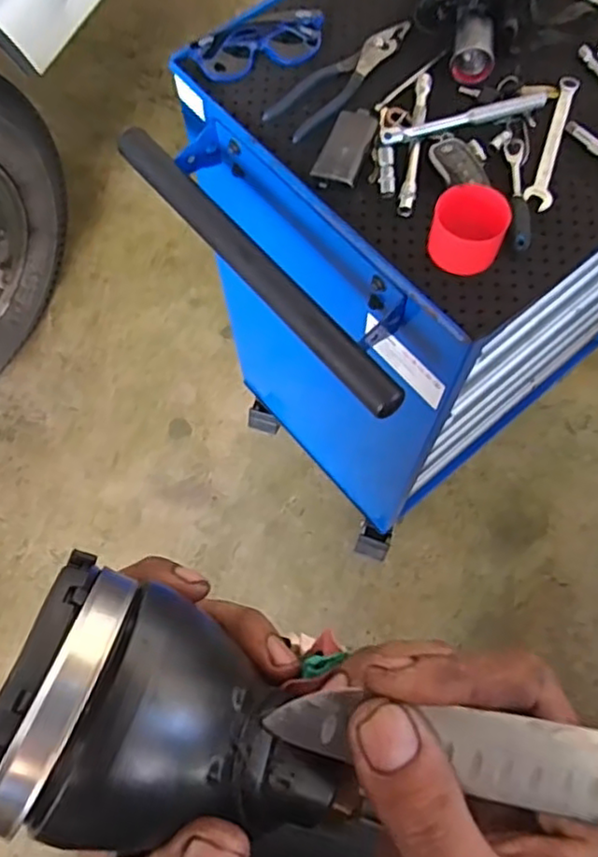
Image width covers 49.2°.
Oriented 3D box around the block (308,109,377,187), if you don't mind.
[{"bbox_3d":[0.049,-0.288,0.660,0.044,0.010,0.100,19,70,9],"label":"block"}]

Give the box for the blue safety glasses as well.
[{"bbox_3d":[-0.043,-0.419,0.713,0.138,0.035,0.064,-17,68,-5],"label":"blue safety glasses"}]

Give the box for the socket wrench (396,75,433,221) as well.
[{"bbox_3d":[0.119,-0.291,0.663,0.016,0.019,0.169,10,69,6],"label":"socket wrench"}]

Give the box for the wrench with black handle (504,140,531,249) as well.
[{"bbox_3d":[0.212,-0.231,0.634,0.021,0.019,0.139,5,68,4],"label":"wrench with black handle"}]

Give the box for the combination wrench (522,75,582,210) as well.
[{"bbox_3d":[0.261,-0.297,0.671,0.026,0.008,0.176,16,69,8],"label":"combination wrench"}]

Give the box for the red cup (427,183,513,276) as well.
[{"bbox_3d":[0.156,-0.182,0.605,0.068,0.049,0.065,20,70,10],"label":"red cup"}]

